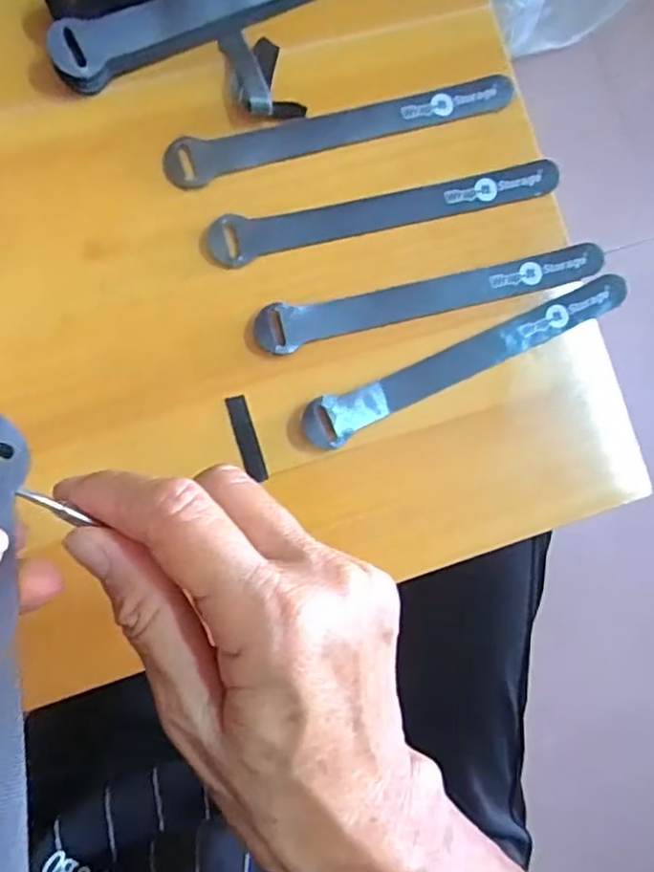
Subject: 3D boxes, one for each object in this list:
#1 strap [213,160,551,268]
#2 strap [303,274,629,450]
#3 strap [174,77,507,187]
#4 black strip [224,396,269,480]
[{"bbox_3d":[0.033,-0.125,0.351,0.195,0.008,0.024,-15,88,-8],"label":"strap"},{"bbox_3d":[0.078,-0.042,0.347,0.194,0.011,0.024,-24,89,-8],"label":"strap"},{"bbox_3d":[0.009,-0.172,0.354,0.197,0.005,0.024,-18,89,-8],"label":"strap"},{"bbox_3d":[-0.042,0.001,0.333,0.011,0.004,0.046,-16,88,-8],"label":"black strip"}]

